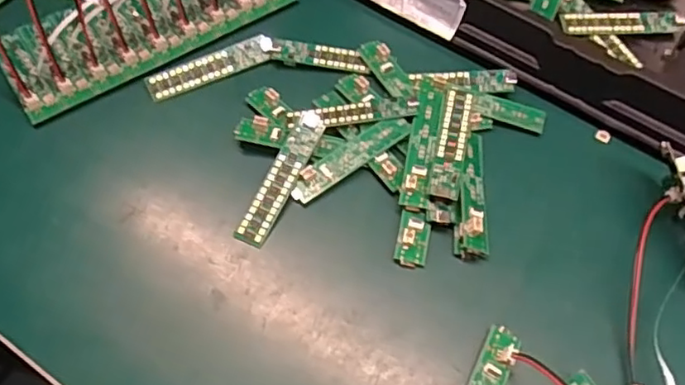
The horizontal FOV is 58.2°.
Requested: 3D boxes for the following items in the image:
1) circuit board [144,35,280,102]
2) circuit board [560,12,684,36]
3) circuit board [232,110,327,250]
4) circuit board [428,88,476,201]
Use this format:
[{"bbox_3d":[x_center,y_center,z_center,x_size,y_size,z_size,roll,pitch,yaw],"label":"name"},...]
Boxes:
[{"bbox_3d":[-0.087,-0.084,0.409,0.086,0.006,0.019,-25,88,-10],"label":"circuit board"},{"bbox_3d":[0.191,-0.116,0.424,0.086,0.011,0.019,-7,62,-4],"label":"circuit board"},{"bbox_3d":[-0.035,-0.010,0.366,0.017,0.005,0.090,27,74,1],"label":"circuit board"},{"bbox_3d":[0.067,-0.031,0.376,0.018,0.010,0.082,13,60,6],"label":"circuit board"}]

